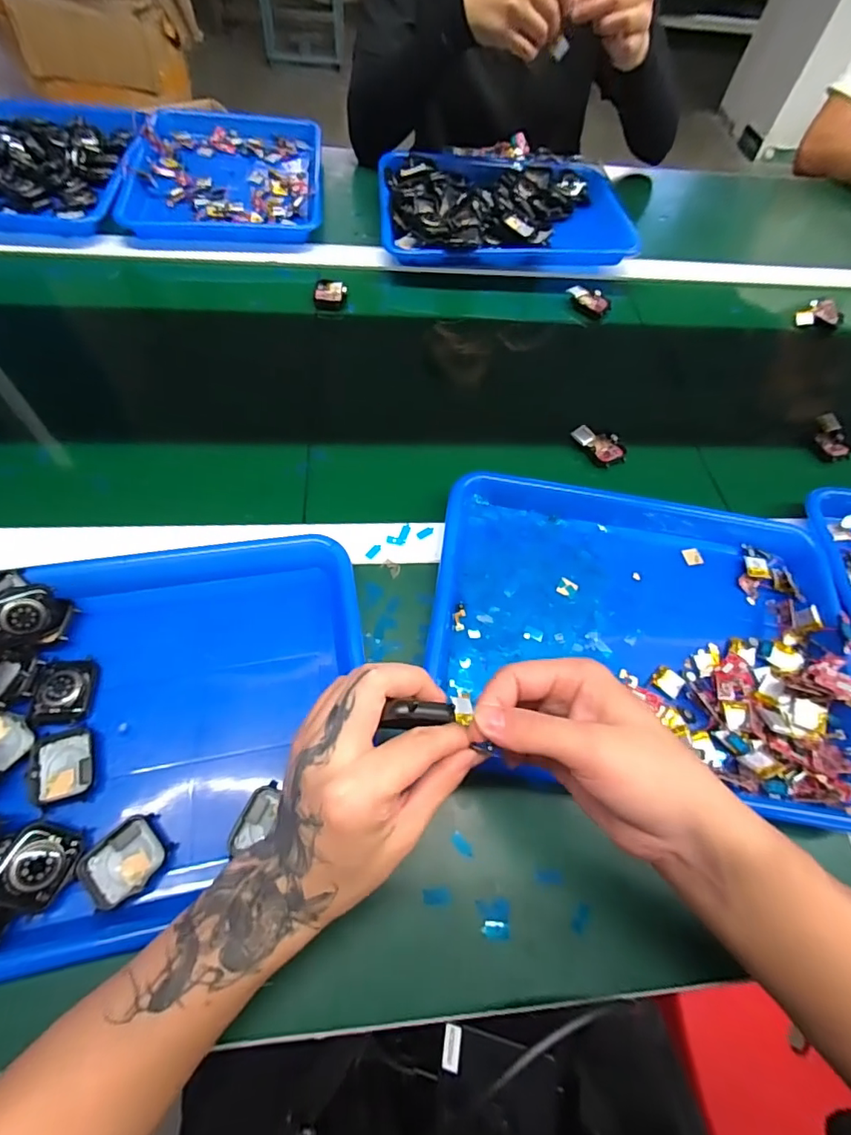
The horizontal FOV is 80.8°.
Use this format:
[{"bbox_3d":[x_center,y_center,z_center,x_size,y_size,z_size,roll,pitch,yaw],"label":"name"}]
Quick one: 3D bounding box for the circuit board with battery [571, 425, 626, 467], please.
[{"bbox_3d":[0.182,-0.128,0.519,0.057,0.009,0.040,44,61,8],"label":"circuit board with battery"}]

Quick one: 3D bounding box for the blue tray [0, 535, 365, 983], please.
[{"bbox_3d":[-0.202,0.098,0.329,0.326,0.045,0.256,-9,63,-10],"label":"blue tray"}]

